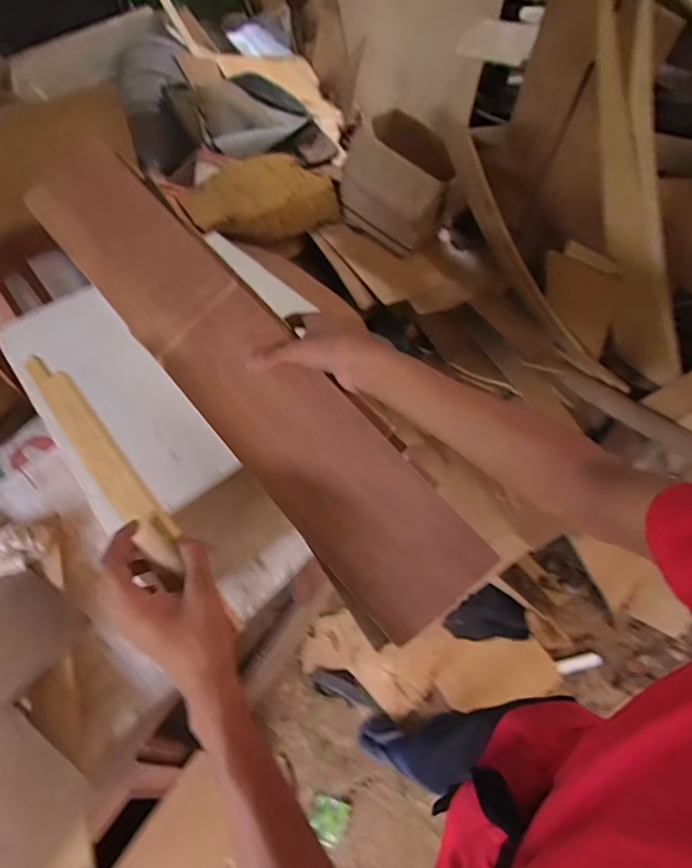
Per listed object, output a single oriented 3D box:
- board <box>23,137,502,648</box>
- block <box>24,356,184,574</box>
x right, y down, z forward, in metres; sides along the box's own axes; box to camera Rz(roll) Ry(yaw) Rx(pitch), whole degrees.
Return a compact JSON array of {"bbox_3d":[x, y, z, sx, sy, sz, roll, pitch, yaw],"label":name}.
[{"bbox_3d":[-0.133,-0.092,0.545,0.125,0.015,0.687,-44,74,2],"label":"board"},{"bbox_3d":[-0.224,0.021,0.466,0.034,0.028,0.253,-36,73,-21],"label":"block"}]

